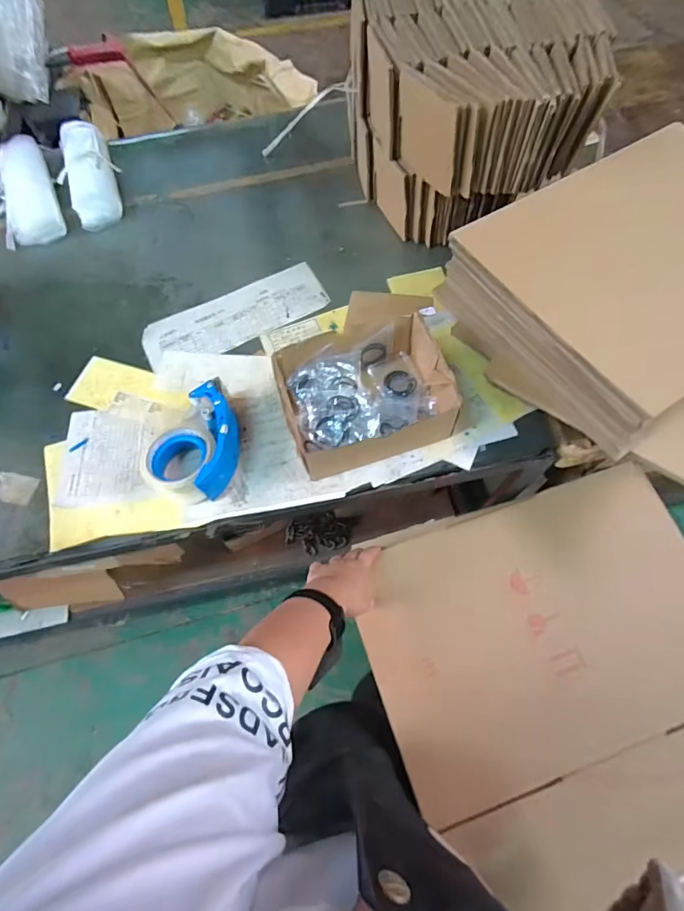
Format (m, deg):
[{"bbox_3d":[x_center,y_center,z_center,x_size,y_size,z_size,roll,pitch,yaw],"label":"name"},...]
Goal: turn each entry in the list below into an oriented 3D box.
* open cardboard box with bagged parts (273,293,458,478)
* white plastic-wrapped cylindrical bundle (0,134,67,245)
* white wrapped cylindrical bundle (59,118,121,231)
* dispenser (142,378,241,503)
[{"bbox_3d":[0.034,-0.092,0.582,0.222,0.098,0.187,-19,68,-6],"label":"open cardboard box with bagged parts"},{"bbox_3d":[-0.567,-0.486,0.798,0.093,0.050,0.251,-21,68,-7],"label":"white plastic-wrapped cylindrical bundle"},{"bbox_3d":[-0.457,-0.513,0.796,0.090,0.061,0.226,-19,68,-6],"label":"white wrapped cylindrical bundle"},{"bbox_3d":[-0.195,-0.018,0.578,0.107,0.065,0.153,-2,67,1],"label":"dispenser"}]

